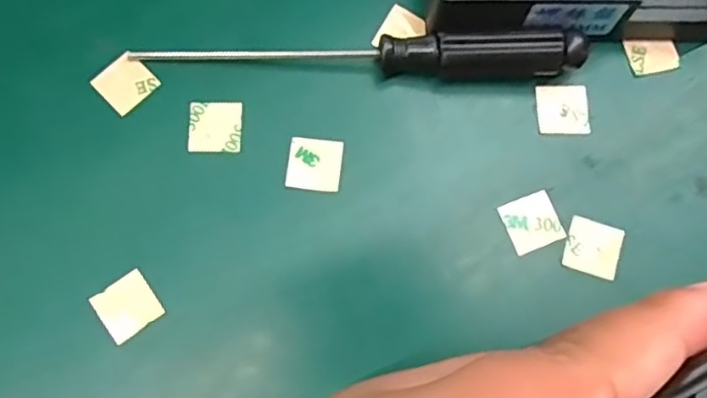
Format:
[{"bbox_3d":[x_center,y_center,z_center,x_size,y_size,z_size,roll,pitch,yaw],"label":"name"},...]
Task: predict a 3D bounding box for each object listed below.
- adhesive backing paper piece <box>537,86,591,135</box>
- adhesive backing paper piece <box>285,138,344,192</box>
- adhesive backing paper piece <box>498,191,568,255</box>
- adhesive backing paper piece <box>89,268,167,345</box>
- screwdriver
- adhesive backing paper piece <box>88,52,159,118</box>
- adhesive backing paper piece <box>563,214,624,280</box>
[{"bbox_3d":[0.063,-0.027,0.195,0.015,0.004,0.015,0,76,0],"label":"adhesive backing paper piece"},{"bbox_3d":[-0.011,-0.010,0.191,0.016,0.004,0.016,6,72,-2],"label":"adhesive backing paper piece"},{"bbox_3d":[0.051,0.007,0.188,0.015,0.004,0.015,-21,78,-4],"label":"adhesive backing paper piece"},{"bbox_3d":[-0.062,0.029,0.178,0.015,0.004,0.015,-36,81,-8],"label":"adhesive backing paper piece"},{"bbox_3d":[0.002,-0.041,0.190,0.128,0.015,0.013,1,78,-1],"label":"screwdriver"},{"bbox_3d":[-0.068,-0.035,0.196,0.015,0.004,0.015,-42,81,-13],"label":"adhesive backing paper piece"},{"bbox_3d":[0.069,0.014,0.186,0.015,0.004,0.015,18,77,3],"label":"adhesive backing paper piece"}]

